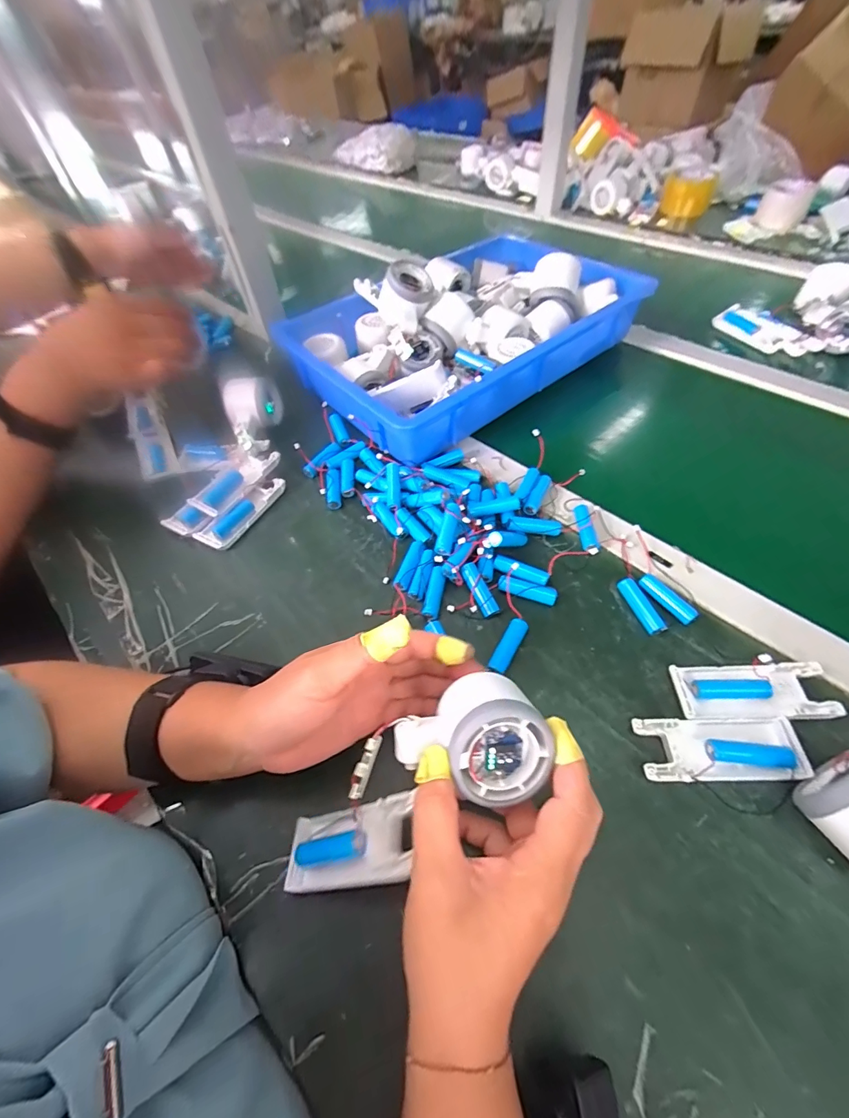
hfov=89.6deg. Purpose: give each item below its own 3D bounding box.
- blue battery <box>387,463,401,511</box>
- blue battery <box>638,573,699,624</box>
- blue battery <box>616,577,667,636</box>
[{"bbox_3d":[-0.033,-0.074,0.450,0.014,0.016,0.059,-5,55,2],"label":"blue battery"},{"bbox_3d":[0.209,0.034,0.367,0.017,0.011,0.050,-32,58,-16],"label":"blue battery"},{"bbox_3d":[0.186,0.039,0.366,0.017,0.014,0.050,-18,55,-7],"label":"blue battery"}]

